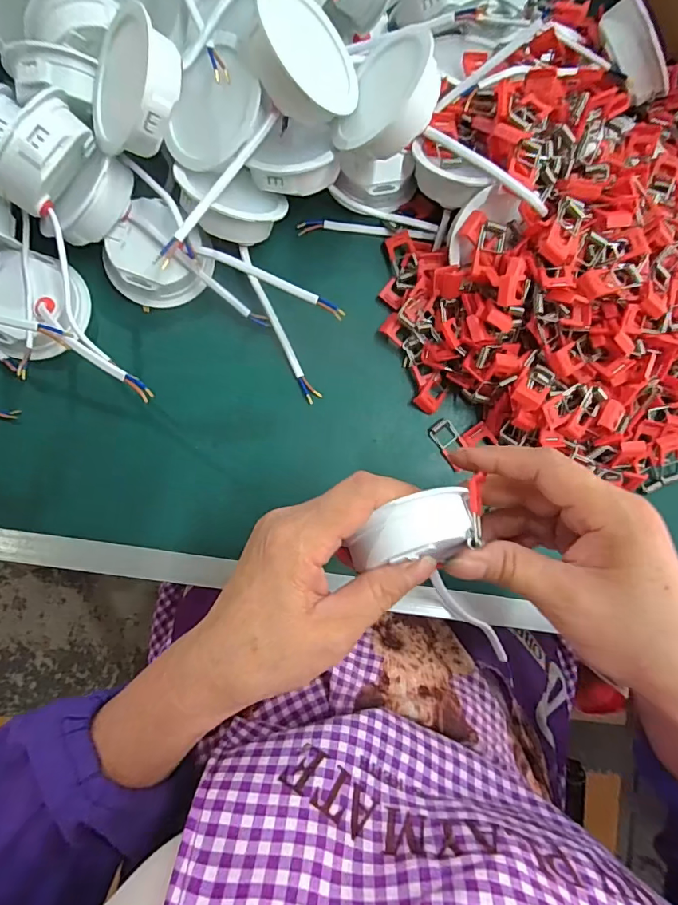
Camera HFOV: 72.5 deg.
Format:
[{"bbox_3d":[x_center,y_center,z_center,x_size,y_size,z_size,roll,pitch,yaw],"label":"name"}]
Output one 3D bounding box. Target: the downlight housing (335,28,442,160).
[{"bbox_3d":[0.034,-0.208,0.277,0.032,0.061,0.068,15,90,-45],"label":"downlight housing"}]

